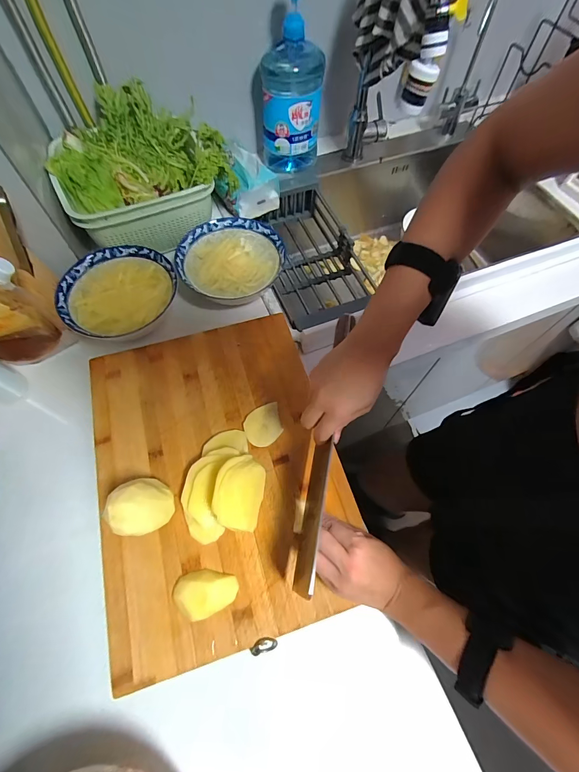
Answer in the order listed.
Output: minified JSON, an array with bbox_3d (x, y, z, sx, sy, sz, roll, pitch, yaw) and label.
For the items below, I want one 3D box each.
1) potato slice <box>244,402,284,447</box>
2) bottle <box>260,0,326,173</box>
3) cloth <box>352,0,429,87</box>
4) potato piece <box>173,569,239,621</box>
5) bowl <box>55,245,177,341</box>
[{"bbox_3d":[-0.037,0.054,0.474,0.050,0.007,0.057,-12,64,-7],"label":"potato slice"},{"bbox_3d":[0.006,-0.541,0.634,0.111,0.268,0.065,-2,63,-2],"label":"bottle"},{"bbox_3d":[0.154,-0.550,0.501,0.048,0.180,0.158,-15,65,-8],"label":"cloth"},{"bbox_3d":[-0.093,0.228,0.378,0.068,0.022,0.045,-6,64,-4],"label":"potato piece"},{"bbox_3d":[-0.268,-0.143,0.544,0.161,0.047,0.169,0,63,-1],"label":"bowl"}]

